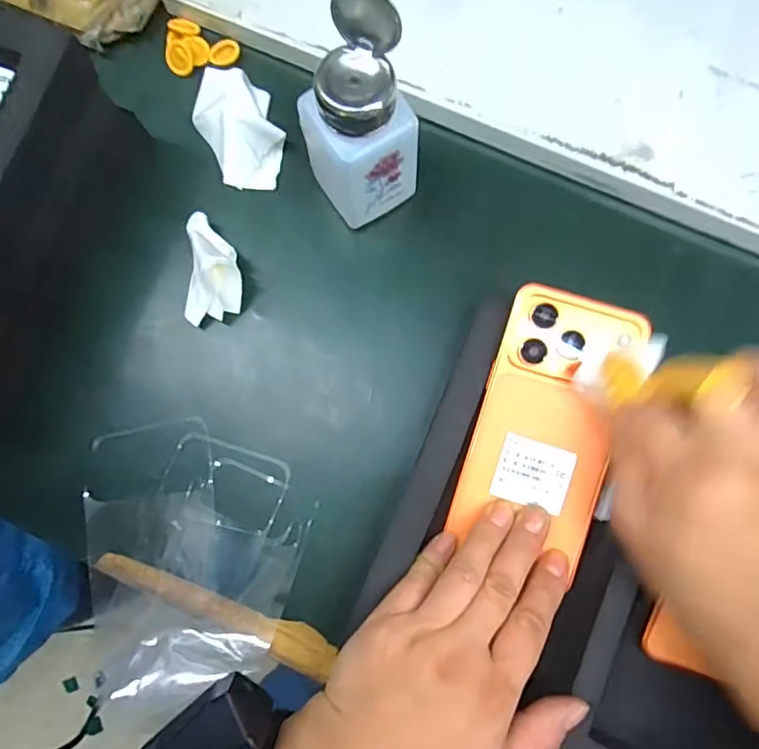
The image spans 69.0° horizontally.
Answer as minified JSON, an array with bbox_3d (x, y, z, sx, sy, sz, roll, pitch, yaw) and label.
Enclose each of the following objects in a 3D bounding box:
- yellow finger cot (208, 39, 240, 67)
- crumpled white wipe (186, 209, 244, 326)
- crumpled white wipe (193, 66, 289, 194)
[{"bbox_3d":[-0.106,-0.220,0.378,0.021,0.005,0.015,-30,80,-5],"label":"yellow finger cot"},{"bbox_3d":[-0.103,-0.067,0.343,0.036,0.038,0.066,7,79,3],"label":"crumpled white wipe"},{"bbox_3d":[-0.095,-0.169,0.362,0.050,0.029,0.094,-20,79,-3],"label":"crumpled white wipe"}]

